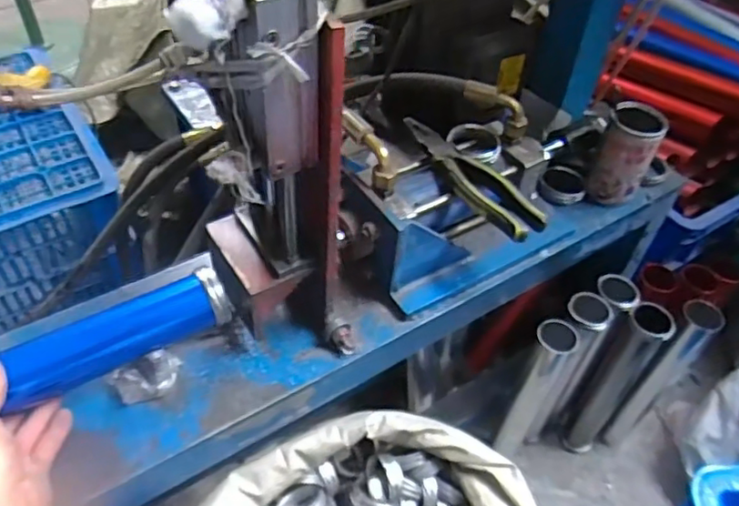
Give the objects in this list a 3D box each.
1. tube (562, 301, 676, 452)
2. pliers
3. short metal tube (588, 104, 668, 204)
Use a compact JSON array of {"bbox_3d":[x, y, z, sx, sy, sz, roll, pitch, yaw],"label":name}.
[{"bbox_3d":[0.376,0.207,0.949,0.064,0.346,0.053,33,54,23],"label":"tube"},{"bbox_3d":[0.102,-0.082,0.630,0.045,0.020,0.190,-26,55,-25],"label":"pliers"},{"bbox_3d":[0.310,-0.119,0.736,0.063,0.106,0.061,24,51,16],"label":"short metal tube"}]

